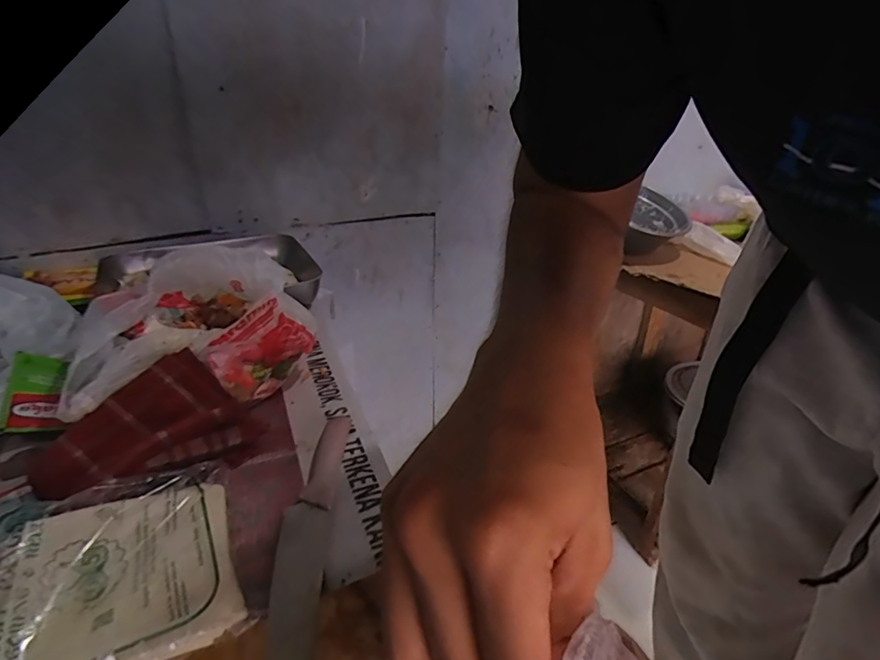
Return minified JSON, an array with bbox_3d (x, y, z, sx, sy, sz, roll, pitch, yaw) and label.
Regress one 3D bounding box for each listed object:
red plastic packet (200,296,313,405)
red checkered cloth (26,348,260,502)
[{"bbox_3d":[-0.164,0.022,0.448,0.020,0.074,0.087,13,56,45],"label":"red plastic packet"},{"bbox_3d":[-0.224,0.080,0.370,0.105,0.056,0.134,19,35,29],"label":"red checkered cloth"}]

